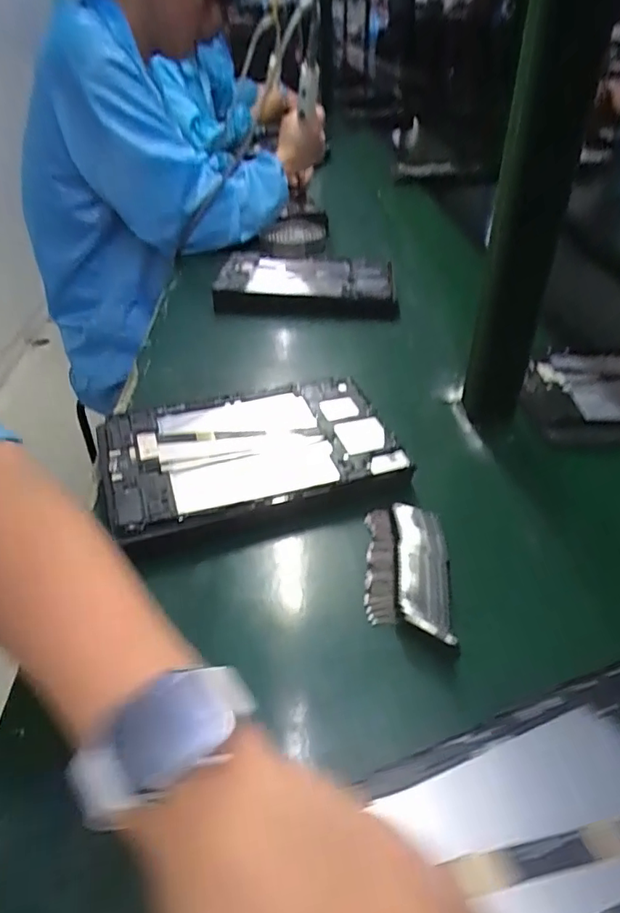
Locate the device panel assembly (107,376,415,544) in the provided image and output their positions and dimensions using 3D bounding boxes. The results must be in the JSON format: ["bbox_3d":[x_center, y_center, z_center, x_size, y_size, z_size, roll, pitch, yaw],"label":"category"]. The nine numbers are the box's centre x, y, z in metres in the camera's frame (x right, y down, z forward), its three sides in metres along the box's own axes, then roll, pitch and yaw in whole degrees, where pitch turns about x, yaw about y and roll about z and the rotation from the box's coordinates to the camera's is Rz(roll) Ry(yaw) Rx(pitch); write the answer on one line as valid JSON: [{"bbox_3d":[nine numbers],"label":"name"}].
[{"bbox_3d":[-0.053,-0.006,0.490,0.247,0.027,0.162,-13,45,-18],"label":"device panel assembly"}]

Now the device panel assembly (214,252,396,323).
[{"bbox_3d":[-0.006,-0.255,0.812,0.261,0.045,0.158,-1,40,1],"label":"device panel assembly"}]

